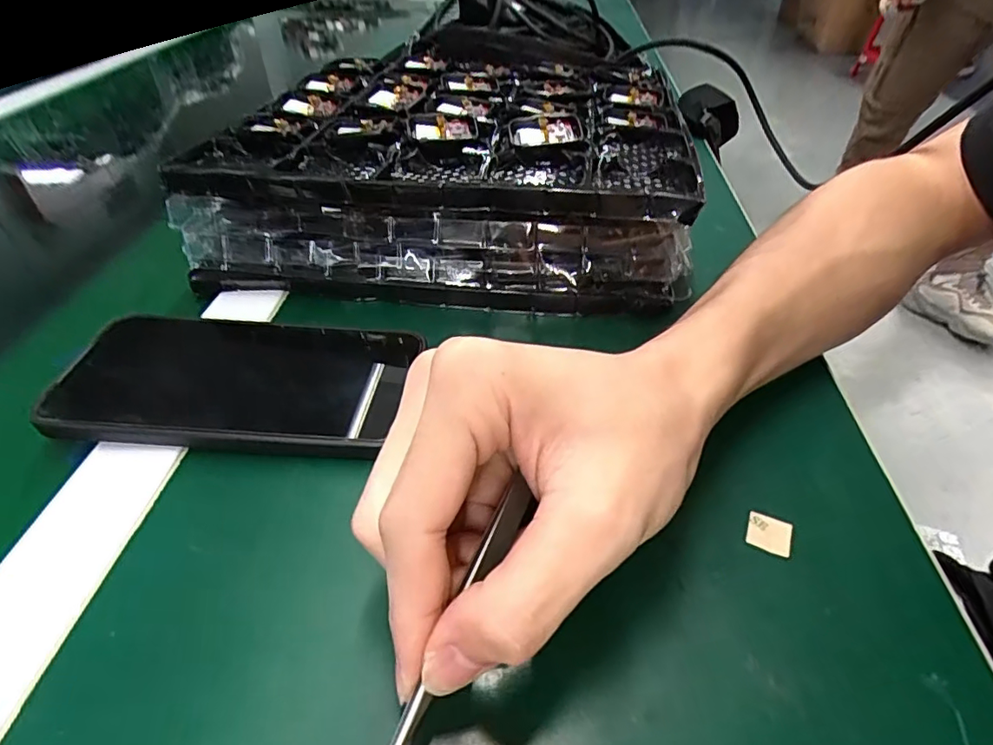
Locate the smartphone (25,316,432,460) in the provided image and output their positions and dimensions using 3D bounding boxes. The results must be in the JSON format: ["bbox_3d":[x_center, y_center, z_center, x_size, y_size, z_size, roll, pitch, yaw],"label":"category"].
[{"bbox_3d":[-0.121,0.005,0.263,0.152,0.016,0.078,3,43,0],"label":"smartphone"}]

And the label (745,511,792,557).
[{"bbox_3d":[0.104,0.061,0.210,0.016,0.004,0.016,16,45,19],"label":"label"}]

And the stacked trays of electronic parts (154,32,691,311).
[{"bbox_3d":[-0.021,-0.157,0.394,0.284,0.077,0.284,4,42,7],"label":"stacked trays of electronic parts"}]

